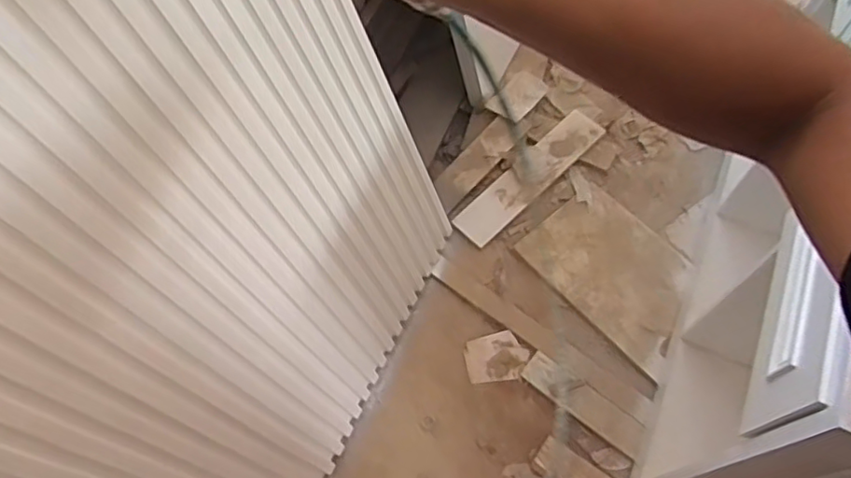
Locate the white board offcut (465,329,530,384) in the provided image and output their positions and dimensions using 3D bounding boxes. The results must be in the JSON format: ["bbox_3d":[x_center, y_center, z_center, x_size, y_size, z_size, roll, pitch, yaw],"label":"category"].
[{"bbox_3d":[0.179,0.296,1.486,0.151,0.010,0.117,-12,64,-4],"label":"white board offcut"}]

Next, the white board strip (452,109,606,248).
[{"bbox_3d":[0.302,-0.184,1.696,0.521,0.017,0.115,-42,70,-17],"label":"white board strip"}]

